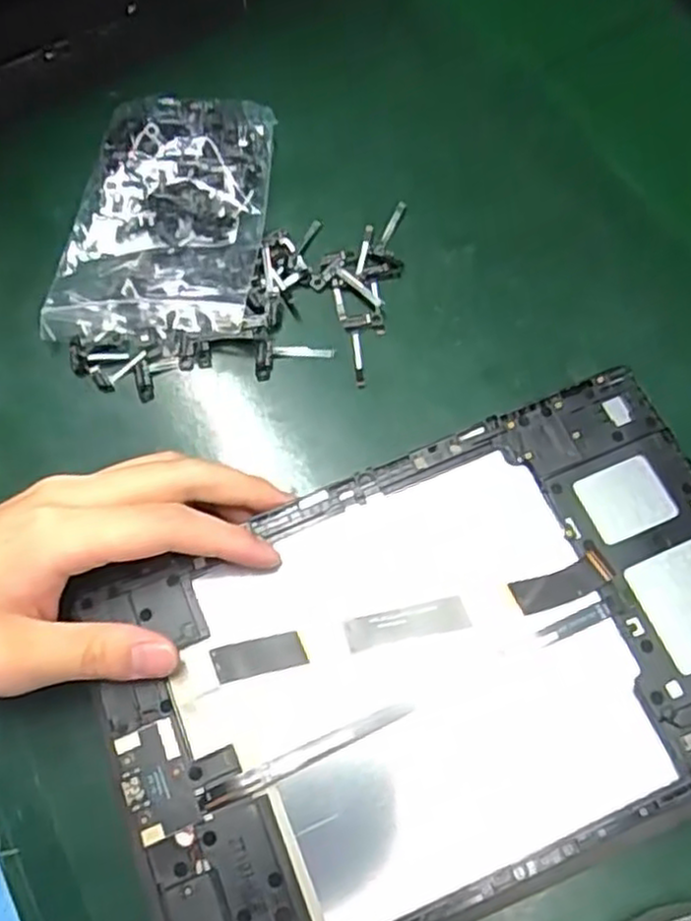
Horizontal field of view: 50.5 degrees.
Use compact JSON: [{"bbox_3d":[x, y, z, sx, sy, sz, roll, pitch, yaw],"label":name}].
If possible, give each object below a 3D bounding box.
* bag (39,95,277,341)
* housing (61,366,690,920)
[{"bbox_3d":[-0.088,-0.124,0.361,0.094,0.023,0.138,4,69,4],"label":"bag"},{"bbox_3d":[0.036,0.072,0.266,0.238,0.007,0.151,-22,70,-6],"label":"housing"}]

